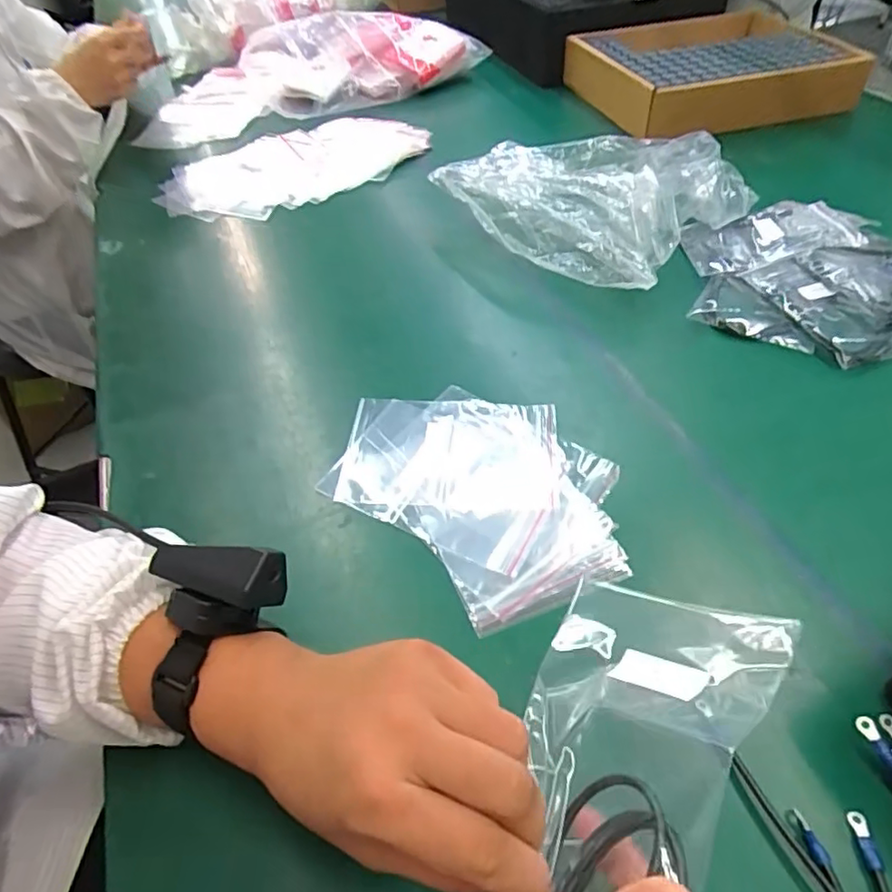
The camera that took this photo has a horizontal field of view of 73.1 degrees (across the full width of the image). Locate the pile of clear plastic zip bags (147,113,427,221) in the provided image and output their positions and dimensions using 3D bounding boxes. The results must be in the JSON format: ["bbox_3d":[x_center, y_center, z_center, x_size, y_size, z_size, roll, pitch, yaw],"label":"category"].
[{"bbox_3d":[-0.223,-0.423,0.907,0.403,0.053,0.231,-7,48,-3],"label":"pile of clear plastic zip bags"}]

